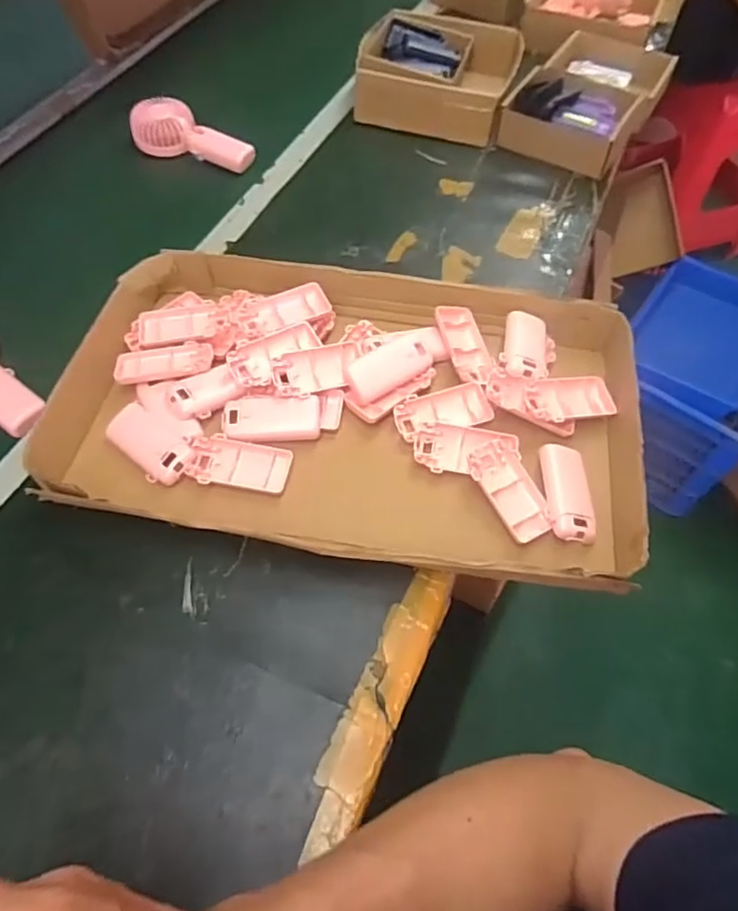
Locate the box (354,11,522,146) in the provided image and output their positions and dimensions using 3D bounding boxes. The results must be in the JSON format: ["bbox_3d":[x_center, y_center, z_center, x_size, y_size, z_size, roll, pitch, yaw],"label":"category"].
[{"bbox_3d":[0.102,-0.564,0.882,0.216,0.076,0.215,11,59,6],"label":"box"}]

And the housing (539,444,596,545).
[{"bbox_3d":[0.178,0.035,0.534,0.041,0.021,0.095,1,58,0],"label":"housing"}]

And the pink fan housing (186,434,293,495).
[{"bbox_3d":[-0.118,0.008,0.551,0.089,0.011,0.052,7,58,4],"label":"pink fan housing"}]

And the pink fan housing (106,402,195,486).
[{"bbox_3d":[-0.204,-0.011,0.558,0.095,0.017,0.047,35,64,19],"label":"pink fan housing"}]

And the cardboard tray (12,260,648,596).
[{"bbox_3d":[-0.013,-0.058,0.574,0.534,0.048,0.331,9,58,5],"label":"cardboard tray"}]

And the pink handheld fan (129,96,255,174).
[{"bbox_3d":[-0.249,-0.455,0.844,0.181,0.047,0.074,20,60,12],"label":"pink handheld fan"}]

